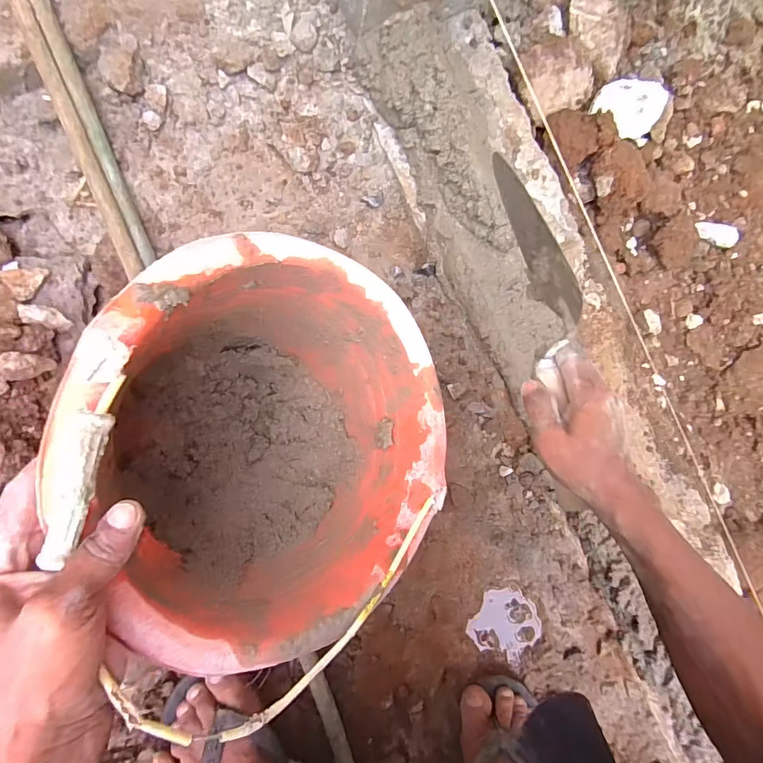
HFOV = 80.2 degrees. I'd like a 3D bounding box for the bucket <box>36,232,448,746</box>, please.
[{"bbox_3d":[-0.129,0.055,0.398,0.297,0.247,0.297,3,86,-42],"label":"bucket"}]

